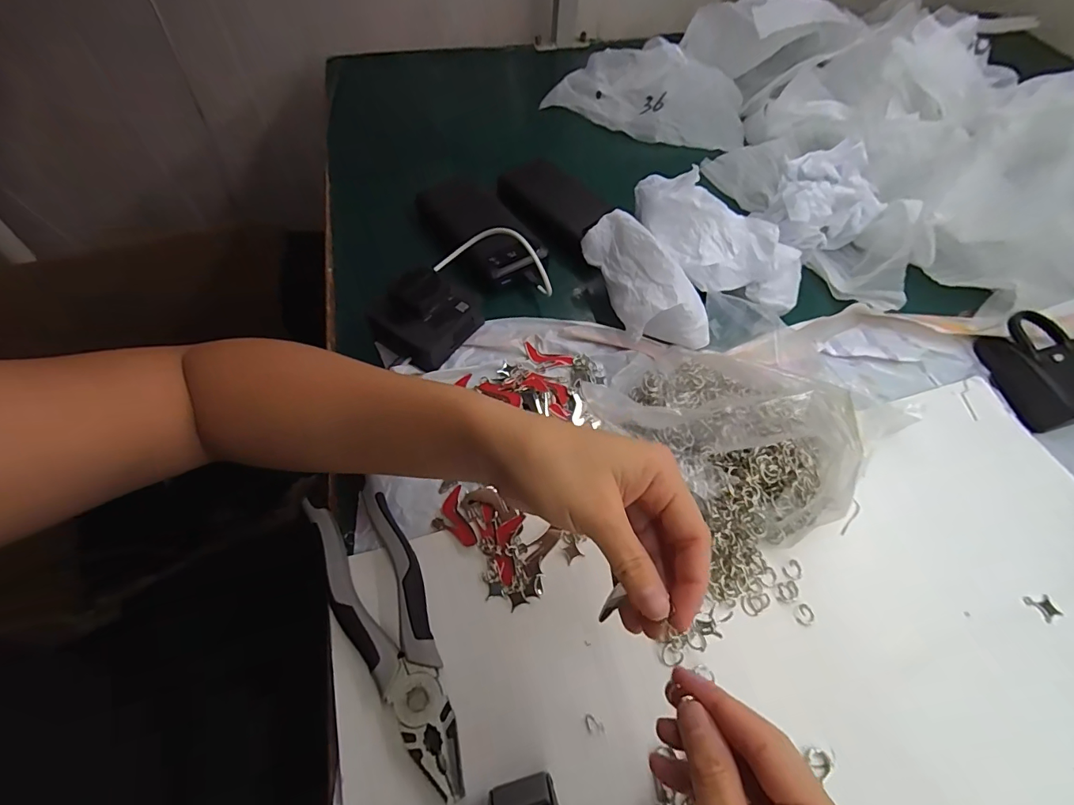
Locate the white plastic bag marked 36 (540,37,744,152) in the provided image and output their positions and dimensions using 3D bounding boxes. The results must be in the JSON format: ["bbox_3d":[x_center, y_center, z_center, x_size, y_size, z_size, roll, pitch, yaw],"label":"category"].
[{"bbox_3d":[0.143,-0.404,0.621,0.268,0.070,0.111,17,58,9],"label":"white plastic bag marked 36"}]

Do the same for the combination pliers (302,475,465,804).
[{"bbox_3d":[-0.088,0.136,0.288,0.050,0.024,0.183,-26,62,-17],"label":"combination pliers"}]

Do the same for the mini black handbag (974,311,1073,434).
[{"bbox_3d":[0.445,-0.030,0.406,0.073,0.039,0.091,-10,58,-8],"label":"mini black handbag"}]

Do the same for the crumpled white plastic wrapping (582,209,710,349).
[{"bbox_3d":[0.096,-0.109,0.423,0.071,0.064,0.130,-15,59,-11],"label":"crumpled white plastic wrapping"}]

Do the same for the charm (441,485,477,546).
[{"bbox_3d":[-0.057,0.082,0.334,0.017,0.005,0.046,-17,59,-12],"label":"charm"}]

